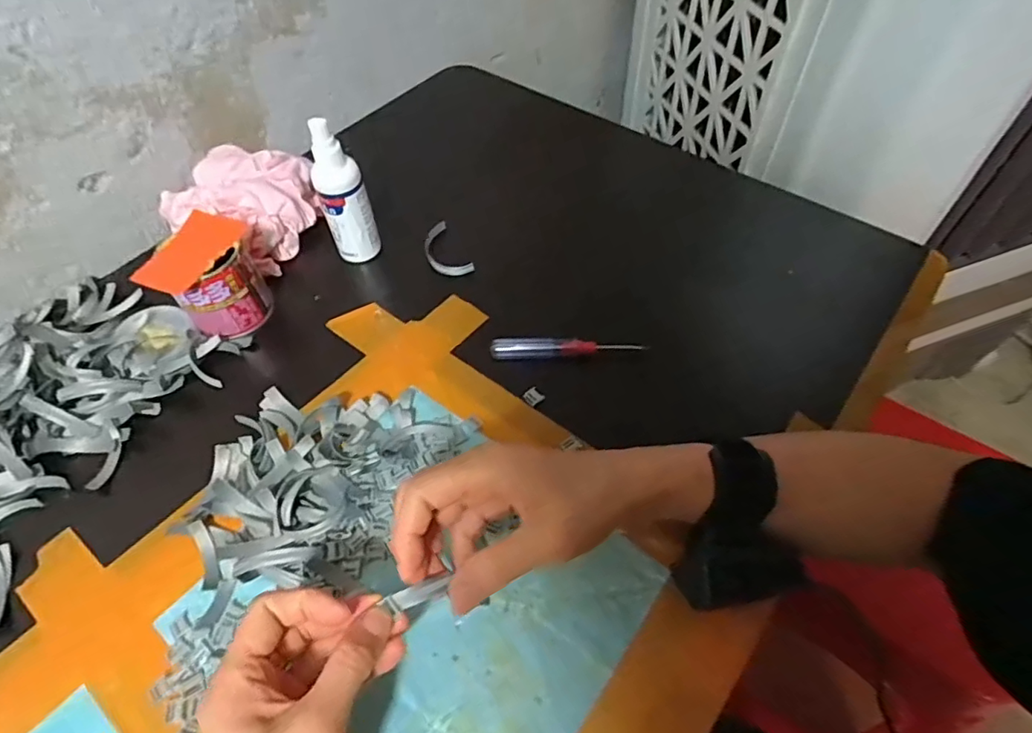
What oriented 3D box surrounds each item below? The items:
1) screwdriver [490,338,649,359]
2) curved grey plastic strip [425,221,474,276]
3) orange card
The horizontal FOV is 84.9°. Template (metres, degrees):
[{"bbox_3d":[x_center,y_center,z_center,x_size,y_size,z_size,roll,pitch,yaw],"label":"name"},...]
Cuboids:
[{"bbox_3d":[0.041,-0.016,0.452,0.120,0.013,0.013,0,55,2],"label":"screwdriver"},{"bbox_3d":[-0.068,-0.106,0.528,0.032,0.015,0.072,-24,57,-14],"label":"curved grey plastic strip"},{"bbox_3d":[-0.248,-0.089,0.431,0.047,0.011,0.077,15,57,13],"label":"orange card"}]

